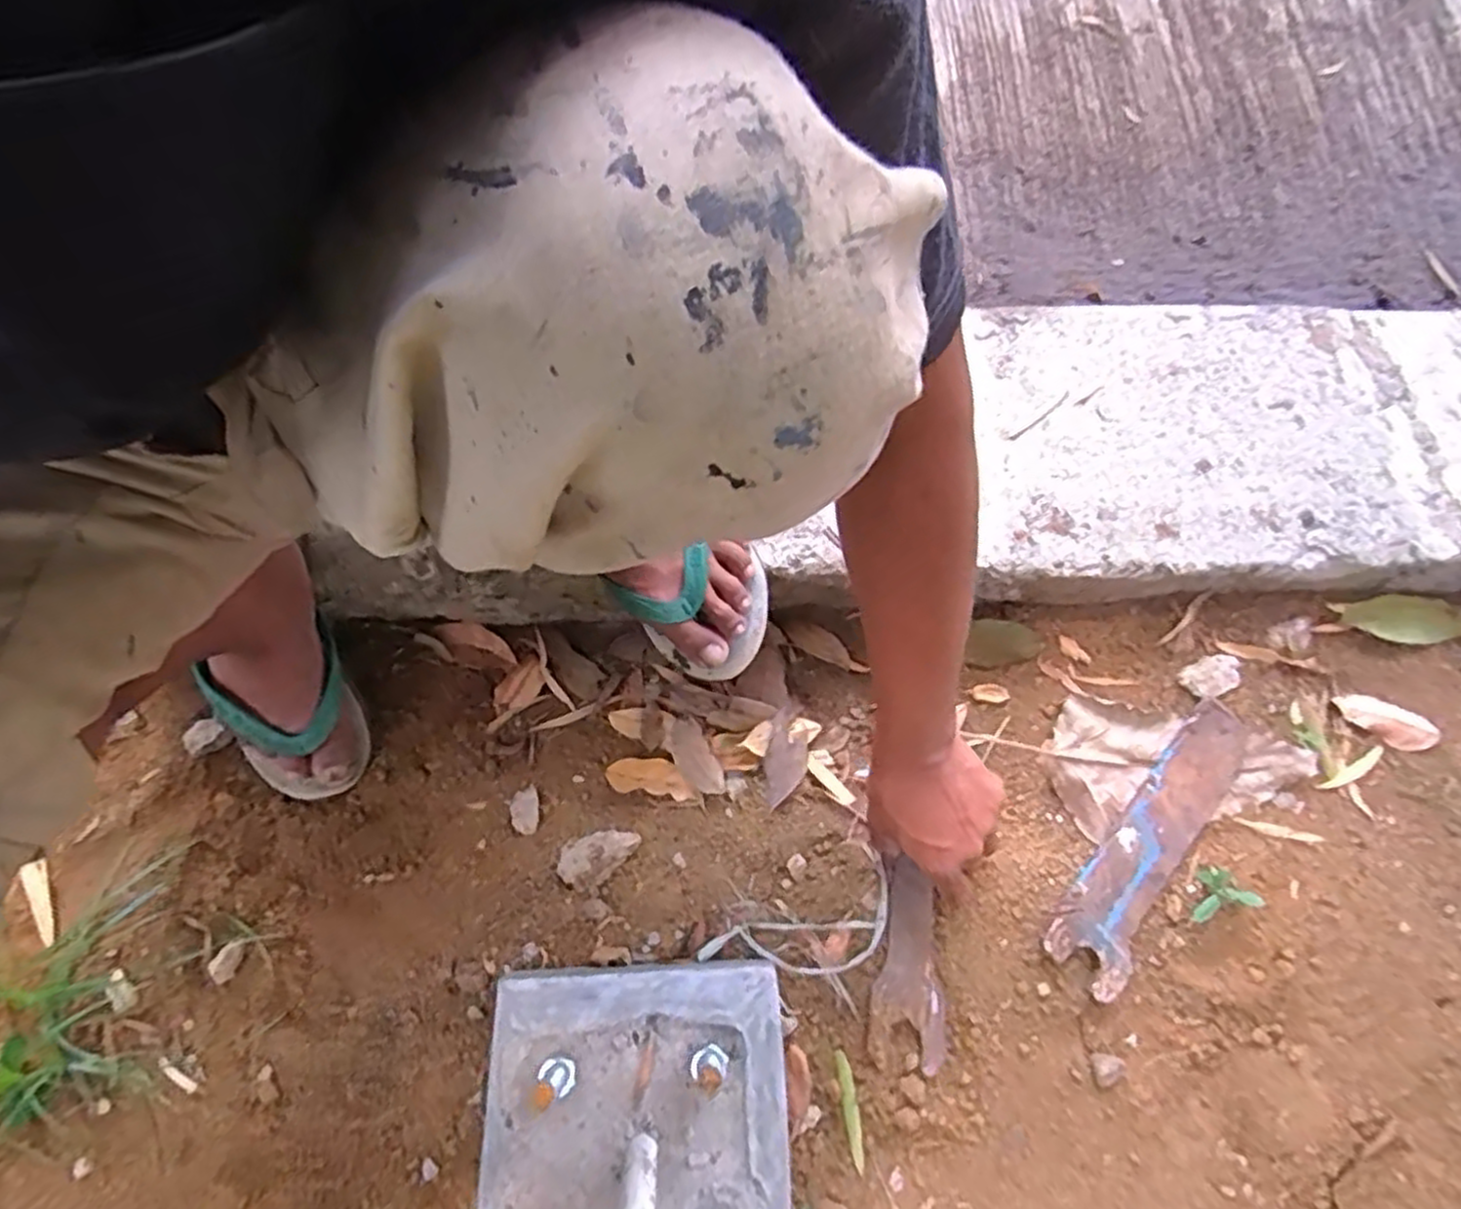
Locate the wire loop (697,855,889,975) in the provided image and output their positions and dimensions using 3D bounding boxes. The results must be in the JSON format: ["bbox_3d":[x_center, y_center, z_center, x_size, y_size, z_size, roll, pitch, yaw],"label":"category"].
[{"bbox_3d":[0.058,0.257,0.591,0.157,0.030,0.061,-22,73,-10],"label":"wire loop"}]

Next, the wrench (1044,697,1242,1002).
[{"bbox_3d":[0.331,0.182,0.601,0.056,0.017,0.242,37,78,12],"label":"wrench"}]

